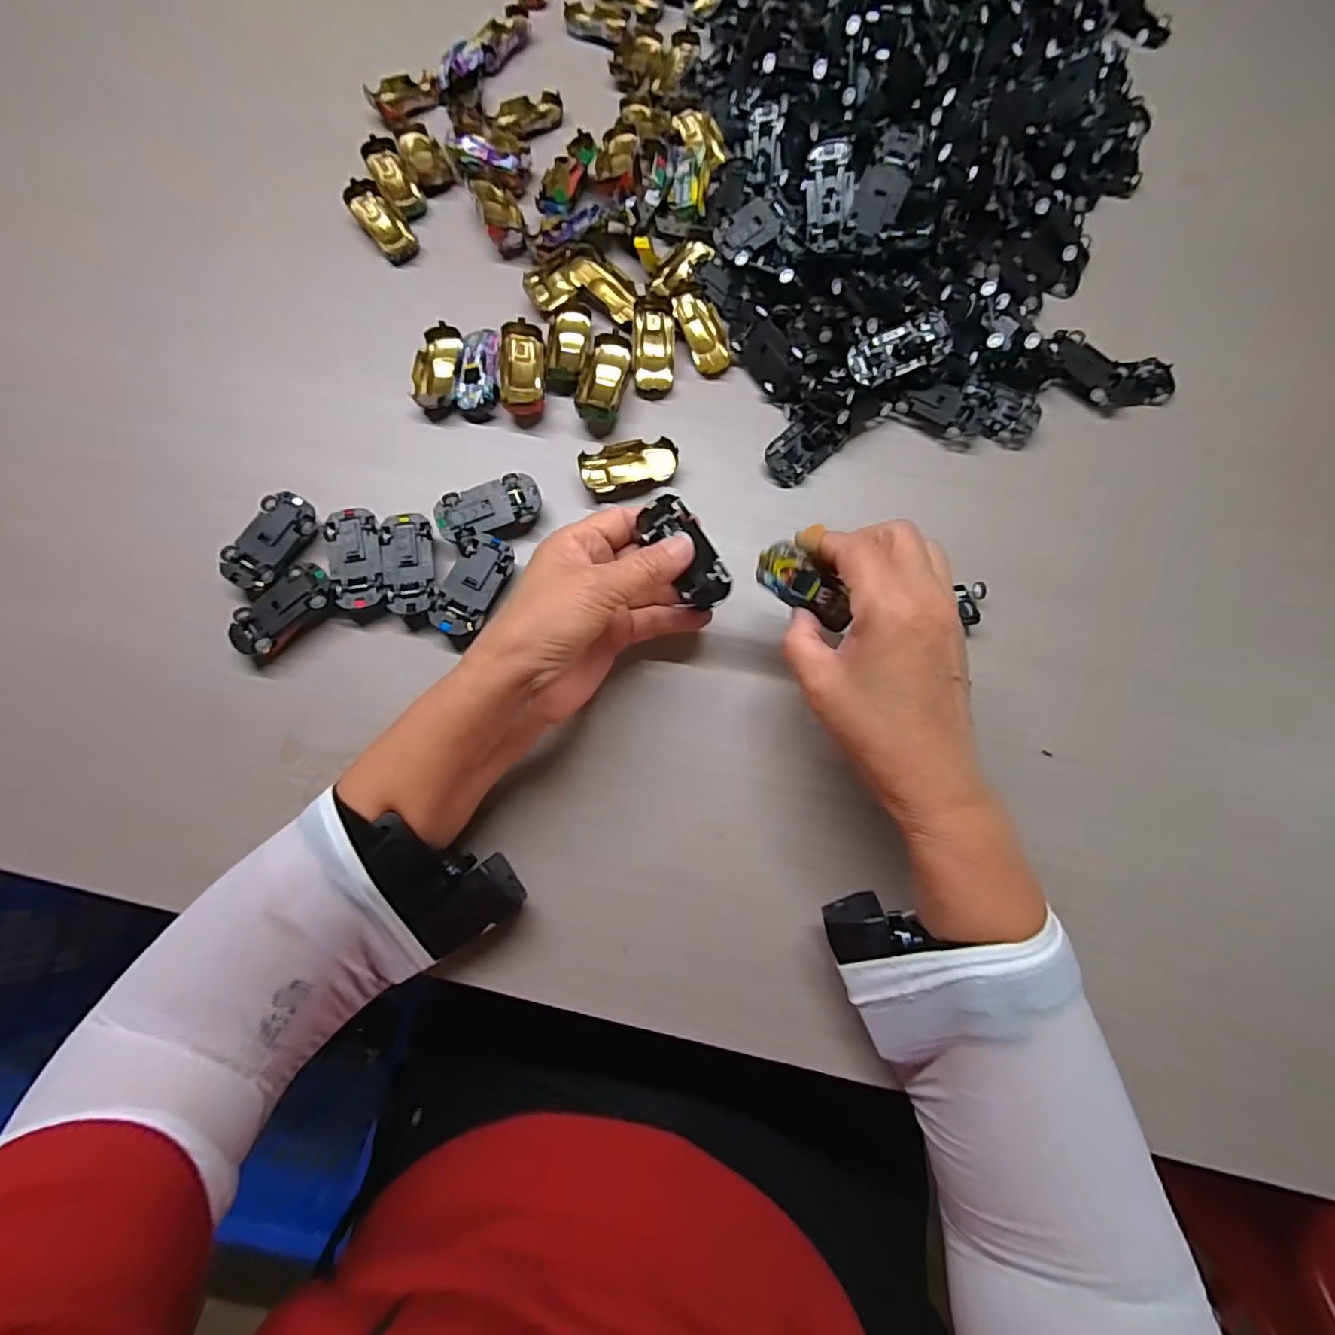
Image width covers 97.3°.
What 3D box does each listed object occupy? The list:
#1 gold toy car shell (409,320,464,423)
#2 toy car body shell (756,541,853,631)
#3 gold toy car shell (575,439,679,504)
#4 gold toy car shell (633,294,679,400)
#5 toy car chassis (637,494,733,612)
[{"bbox_3d":[-0.158,-0.207,0.407,0.033,0.018,0.068,-2,75,-1],"label":"gold toy car shell"},{"bbox_3d":[0.073,-0.045,0.316,0.054,0.016,0.025,35,105,-12],"label":"toy car body shell"},{"bbox_3d":[-0.024,-0.131,0.387,0.063,0.015,0.034,-20,76,-5],"label":"gold toy car shell"},{"bbox_3d":[-0.008,-0.221,0.411,0.029,0.011,0.067,0,90,0],"label":"gold toy car shell"},{"bbox_3d":[0.010,-0.062,0.321,0.030,0.012,0.065,-36,96,-9],"label":"toy car chassis"}]

